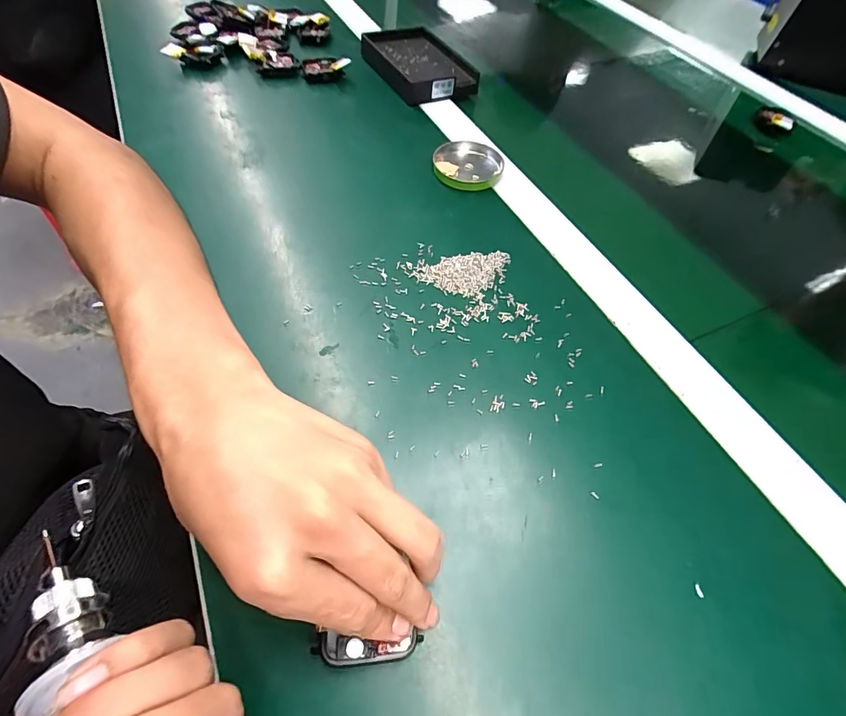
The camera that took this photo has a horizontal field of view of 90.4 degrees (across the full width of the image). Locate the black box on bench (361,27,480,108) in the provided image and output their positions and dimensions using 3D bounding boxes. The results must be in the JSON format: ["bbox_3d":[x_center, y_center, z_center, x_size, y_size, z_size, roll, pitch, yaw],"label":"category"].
[{"bbox_3d":[-0.009,-0.348,0.492,0.085,0.022,0.145,-25,62,-19],"label":"black box on bench"}]

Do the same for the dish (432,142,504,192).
[{"bbox_3d":[0.043,-0.184,0.400,0.064,0.011,0.069,5,56,-1],"label":"dish"}]

